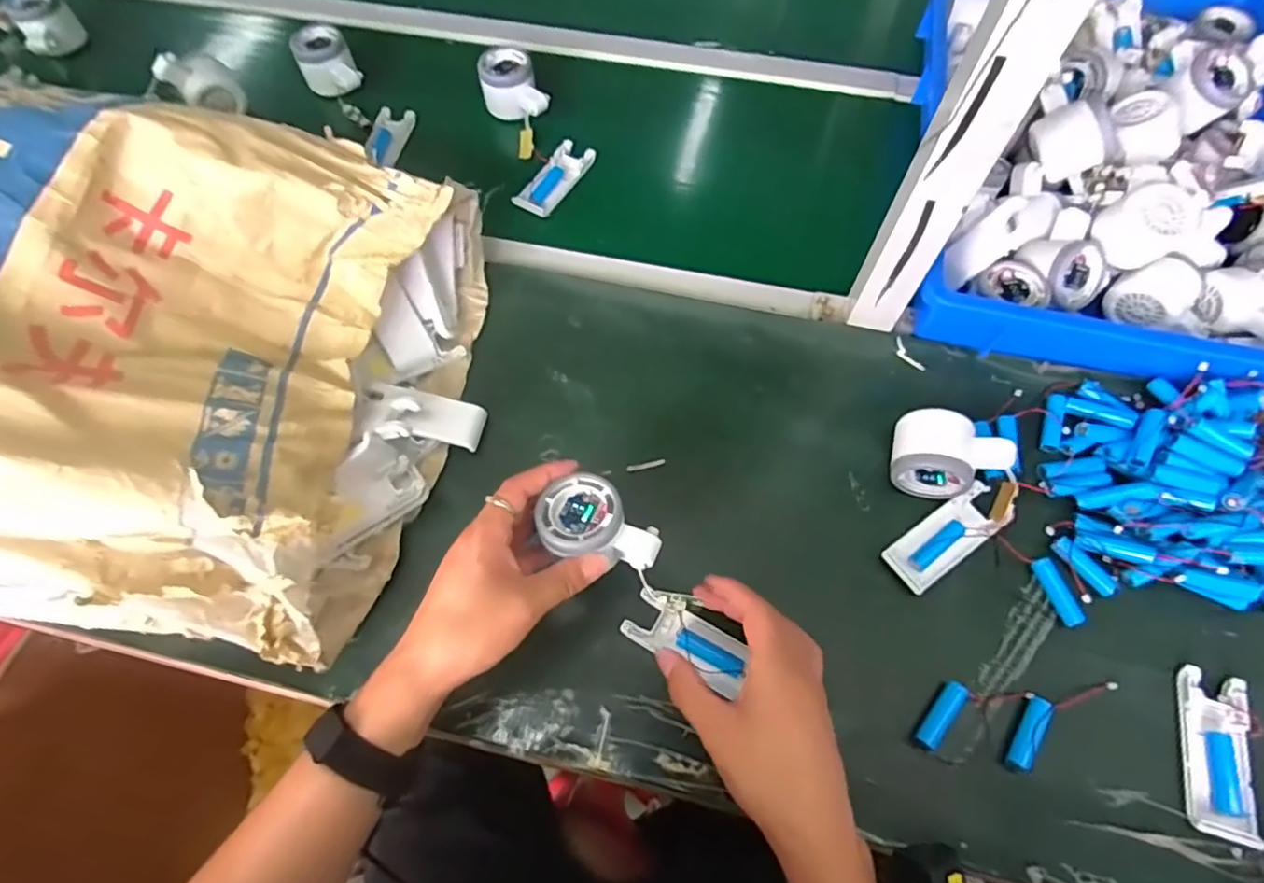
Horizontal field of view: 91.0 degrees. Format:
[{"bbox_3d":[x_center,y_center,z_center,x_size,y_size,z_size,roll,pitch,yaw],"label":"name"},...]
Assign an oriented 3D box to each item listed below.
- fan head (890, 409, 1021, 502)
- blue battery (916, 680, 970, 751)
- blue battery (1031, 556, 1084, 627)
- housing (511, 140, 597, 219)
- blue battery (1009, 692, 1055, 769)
[{"bbox_3d":[0.246,0.008,0.486,0.075,0.053,0.062,13,66,7],"label":"fan head"},{"bbox_3d":[0.213,0.188,0.428,0.016,0.016,0.051,39,71,17],"label":"blue battery"},{"bbox_3d":[0.319,0.113,0.467,0.011,0.013,0.051,-13,65,-5],"label":"blue battery"},{"bbox_3d":[-0.083,-0.276,0.661,0.040,0.019,0.104,33,72,1],"label":"housing"},{"bbox_3d":[0.271,0.198,0.424,0.013,0.015,0.052,33,70,15],"label":"blue battery"}]

